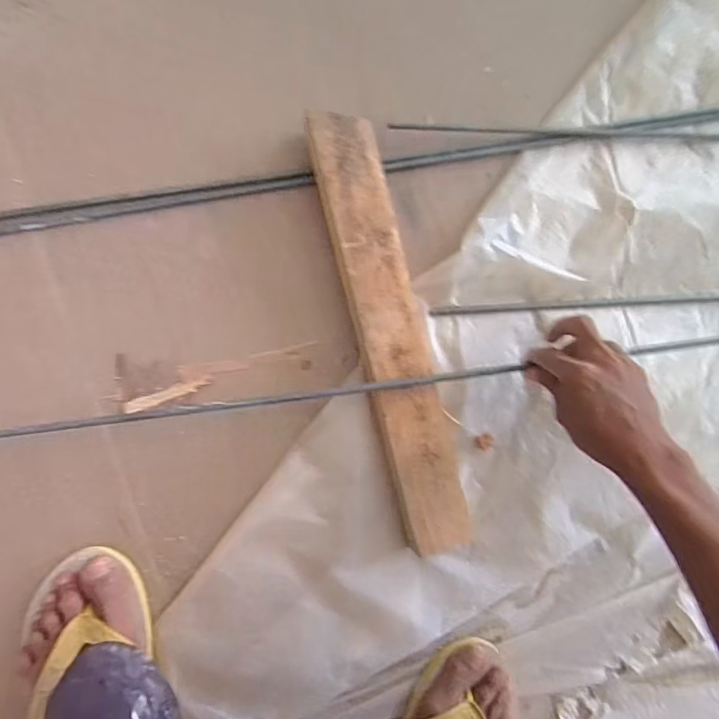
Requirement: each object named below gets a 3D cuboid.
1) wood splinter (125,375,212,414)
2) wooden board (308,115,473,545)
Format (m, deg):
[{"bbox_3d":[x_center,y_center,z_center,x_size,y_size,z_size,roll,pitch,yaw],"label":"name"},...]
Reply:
[{"bbox_3d":[-0.172,0.031,0.469,0.077,0.006,0.012,-20,89,-8],"label":"wood splinter"},{"bbox_3d":[0.028,-0.024,0.467,0.063,0.012,0.395,-13,89,-10],"label":"wooden board"}]

